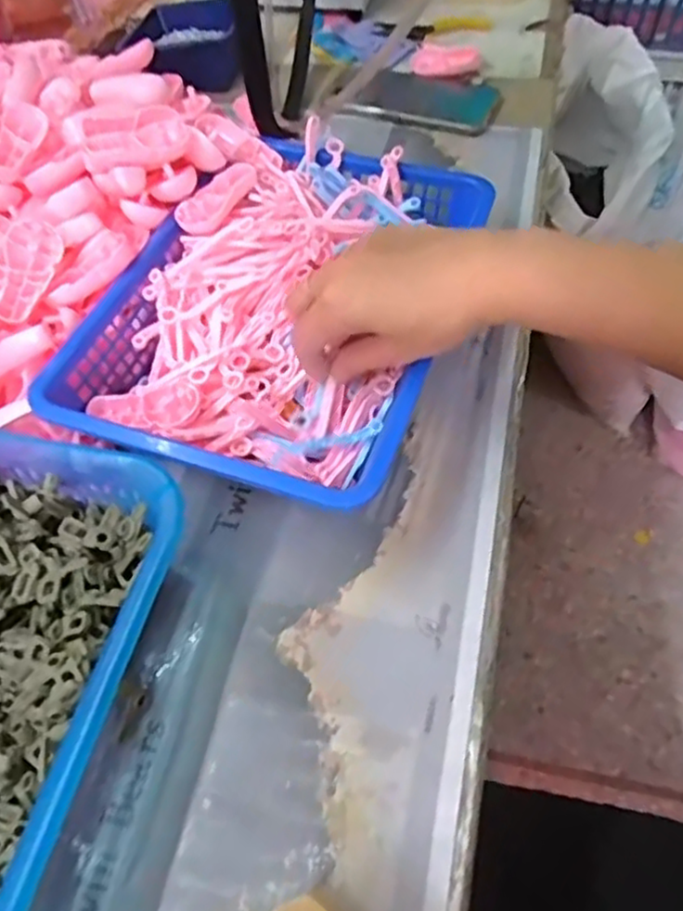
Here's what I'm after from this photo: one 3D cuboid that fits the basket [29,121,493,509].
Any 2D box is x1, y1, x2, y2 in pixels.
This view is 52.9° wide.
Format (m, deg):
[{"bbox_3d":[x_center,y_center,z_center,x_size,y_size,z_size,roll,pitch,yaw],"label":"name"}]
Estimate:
[{"bbox_3d":[-0.042,-0.105,0.456,0.210,0.063,0.278,13,56,11],"label":"basket"}]

